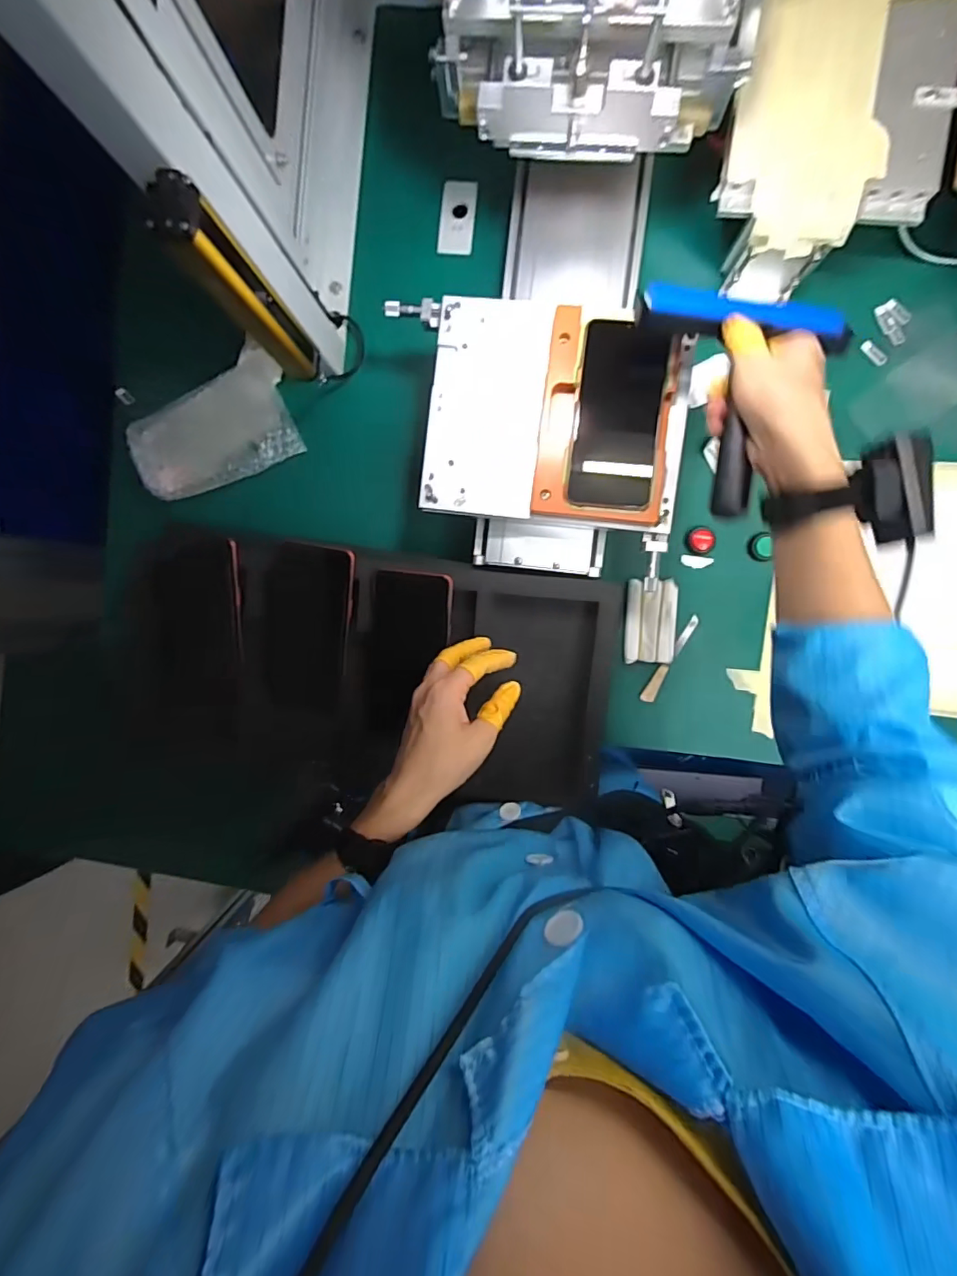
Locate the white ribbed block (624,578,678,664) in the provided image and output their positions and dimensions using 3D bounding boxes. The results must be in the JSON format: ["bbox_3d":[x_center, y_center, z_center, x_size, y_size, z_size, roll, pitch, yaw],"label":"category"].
[{"bbox_3d":[0.201,-0.019,0.603,0.055,0.013,0.095,0,94,4],"label":"white ribbed block"}]

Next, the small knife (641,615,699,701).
[{"bbox_3d":[0.230,0.026,0.616,0.016,0.007,0.115,32,95,1],"label":"small knife"}]

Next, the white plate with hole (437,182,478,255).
[{"bbox_3d":[-0.024,-0.483,0.593,0.041,0.004,0.078,6,94,3],"label":"white plate with hole"}]

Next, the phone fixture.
[{"bbox_3d":[0.074,-0.211,0.491,0.241,0.040,0.203,6,94,3],"label":"phone fixture"}]

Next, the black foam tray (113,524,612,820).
[{"bbox_3d":[-0.110,0.043,0.520,0.467,0.066,0.255,7,94,3],"label":"black foam tray"}]

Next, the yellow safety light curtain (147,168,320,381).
[{"bbox_3d":[-0.173,-0.256,0.390,0.035,0.200,0.032,-33,91,5],"label":"yellow safety light curtain"}]

